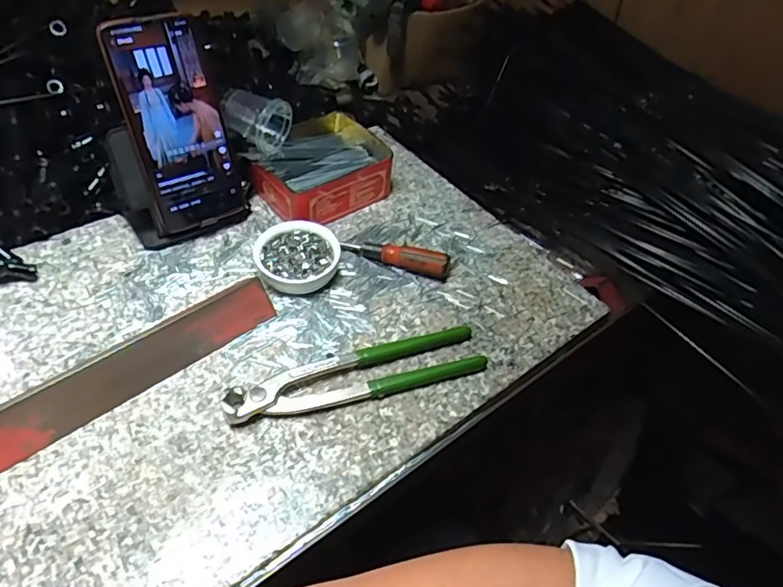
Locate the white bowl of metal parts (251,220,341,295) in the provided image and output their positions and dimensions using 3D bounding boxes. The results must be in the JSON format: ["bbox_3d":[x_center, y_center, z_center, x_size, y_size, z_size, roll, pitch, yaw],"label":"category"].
[{"bbox_3d":[-0.083,-0.030,0.482,0.071,0.026,0.067,3,48,-4],"label":"white bowl of metal parts"}]

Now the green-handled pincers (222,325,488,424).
[{"bbox_3d":[-0.025,0.057,0.417,0.196,0.018,0.049,-12,51,-17],"label":"green-handled pincers"}]

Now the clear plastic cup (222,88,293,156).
[{"bbox_3d":[-0.130,-0.164,0.530,0.051,0.056,0.045,26,51,16],"label":"clear plastic cup"}]

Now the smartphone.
[{"bbox_3d":[-0.177,-0.141,0.467,0.086,0.168,0.012,-24,30,-29],"label":"smartphone"}]

